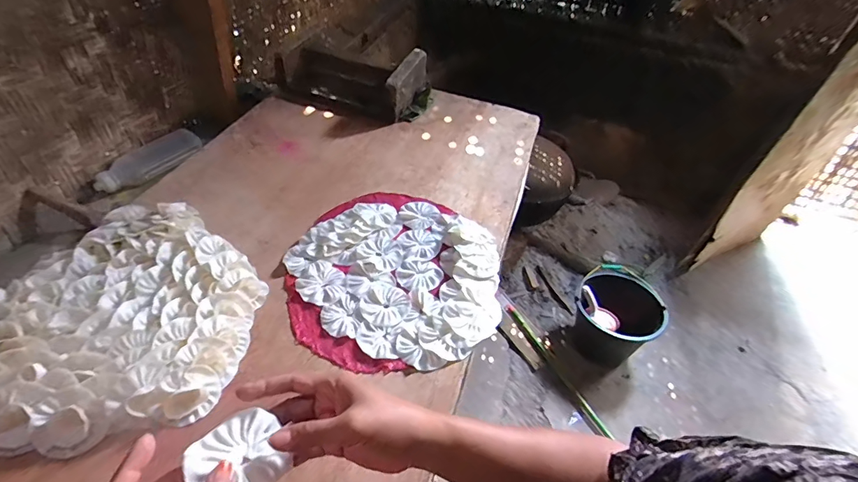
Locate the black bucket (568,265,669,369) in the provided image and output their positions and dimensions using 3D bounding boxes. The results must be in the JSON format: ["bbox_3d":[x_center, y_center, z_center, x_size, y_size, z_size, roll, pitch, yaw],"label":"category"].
[{"bbox_3d":[0.708,0.301,1.684,0.301,0.251,0.306,4,46,-4],"label":"black bucket"}]

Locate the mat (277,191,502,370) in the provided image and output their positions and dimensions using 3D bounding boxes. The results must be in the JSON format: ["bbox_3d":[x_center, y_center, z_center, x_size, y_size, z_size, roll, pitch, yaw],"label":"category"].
[{"bbox_3d":[-0.055,0.044,0.716,0.334,0.025,0.348,4,45,-4],"label":"mat"}]

